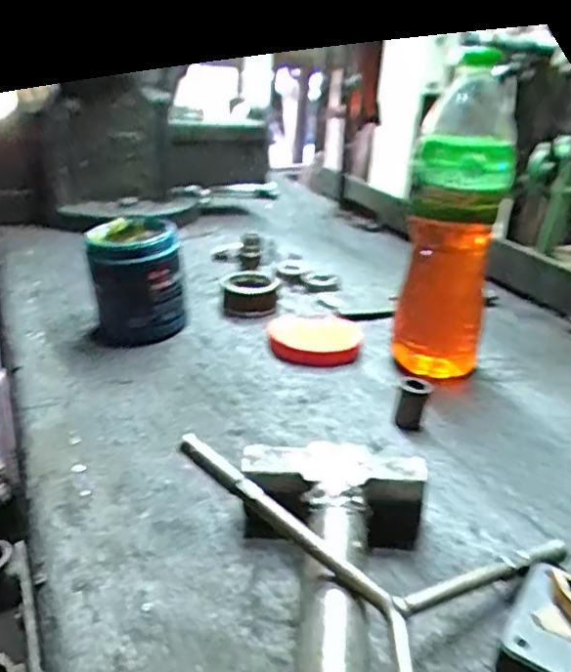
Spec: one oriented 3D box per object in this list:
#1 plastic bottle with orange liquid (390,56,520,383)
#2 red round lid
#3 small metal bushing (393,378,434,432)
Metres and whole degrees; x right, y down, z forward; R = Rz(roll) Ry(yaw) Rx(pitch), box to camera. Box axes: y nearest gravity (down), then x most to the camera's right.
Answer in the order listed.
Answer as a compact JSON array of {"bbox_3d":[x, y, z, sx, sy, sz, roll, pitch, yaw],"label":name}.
[{"bbox_3d":[0.143,-0.090,0.535,0.071,0.263,0.059,14,27,23],"label":"plastic bottle with orange liquid"},{"bbox_3d":[0.030,0.003,0.602,0.088,0.016,0.075,0,25,-7],"label":"red round lid"},{"bbox_3d":[0.099,0.050,0.488,0.024,0.039,0.026,12,26,18],"label":"small metal bushing"}]

